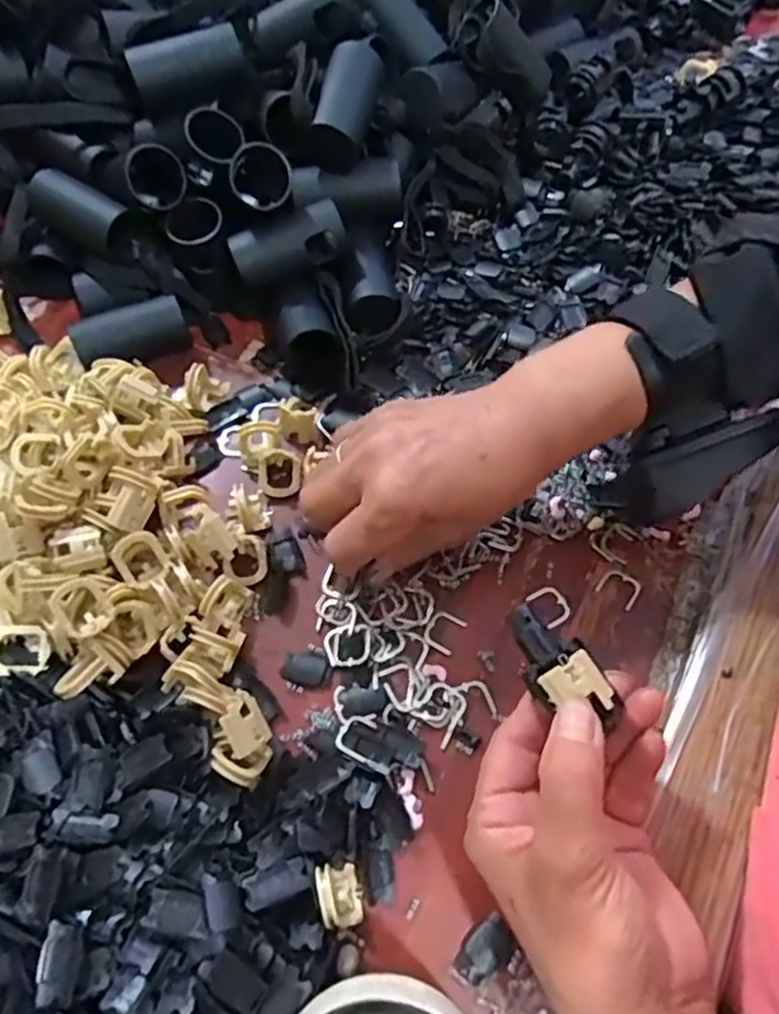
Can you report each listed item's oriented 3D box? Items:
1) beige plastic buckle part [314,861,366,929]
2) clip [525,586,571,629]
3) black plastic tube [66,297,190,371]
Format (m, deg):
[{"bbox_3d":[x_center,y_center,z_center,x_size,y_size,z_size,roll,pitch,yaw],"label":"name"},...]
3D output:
[{"bbox_3d":[-0.019,0.149,0.258,0.015,0.019,0.023,-11,65,-6],"label":"beige plastic buckle part"},{"bbox_3d":[0.078,0.047,0.323,0.016,0.004,0.019,-25,69,-14],"label":"clip"},{"bbox_3d":[-0.142,-0.095,0.369,0.059,0.022,0.023,-20,67,-10],"label":"black plastic tube"}]

